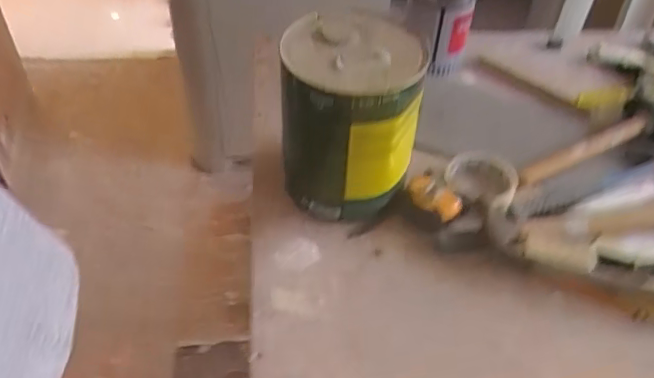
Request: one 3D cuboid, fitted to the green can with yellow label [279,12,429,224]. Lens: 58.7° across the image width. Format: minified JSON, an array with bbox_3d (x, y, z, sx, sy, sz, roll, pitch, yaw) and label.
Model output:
[{"bbox_3d":[0.025,-0.080,0.704,0.147,0.215,0.142,0,45,0],"label":"green can with yellow label"}]

